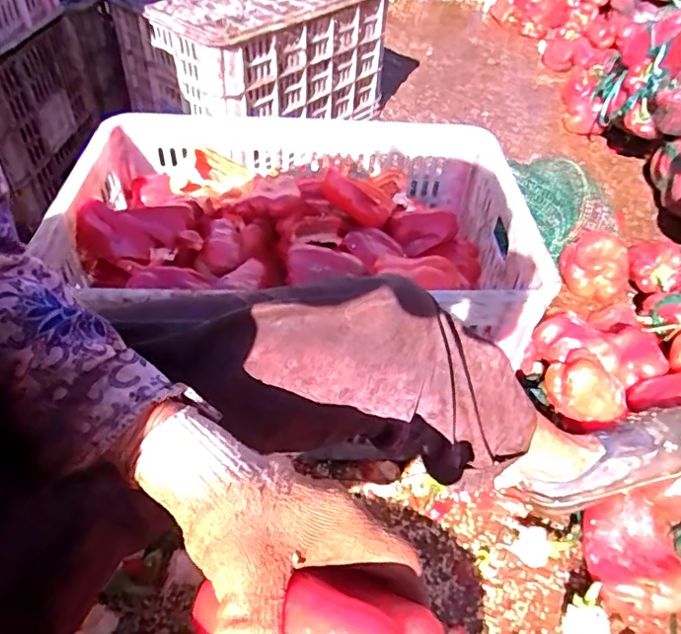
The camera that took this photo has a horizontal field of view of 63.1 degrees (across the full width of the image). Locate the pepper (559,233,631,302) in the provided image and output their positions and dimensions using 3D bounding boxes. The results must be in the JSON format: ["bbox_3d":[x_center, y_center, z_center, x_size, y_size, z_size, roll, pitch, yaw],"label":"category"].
[{"bbox_3d":[0.439,-0.085,0.958,0.116,0.094,0.086,24,49,16],"label":"pepper"}]

